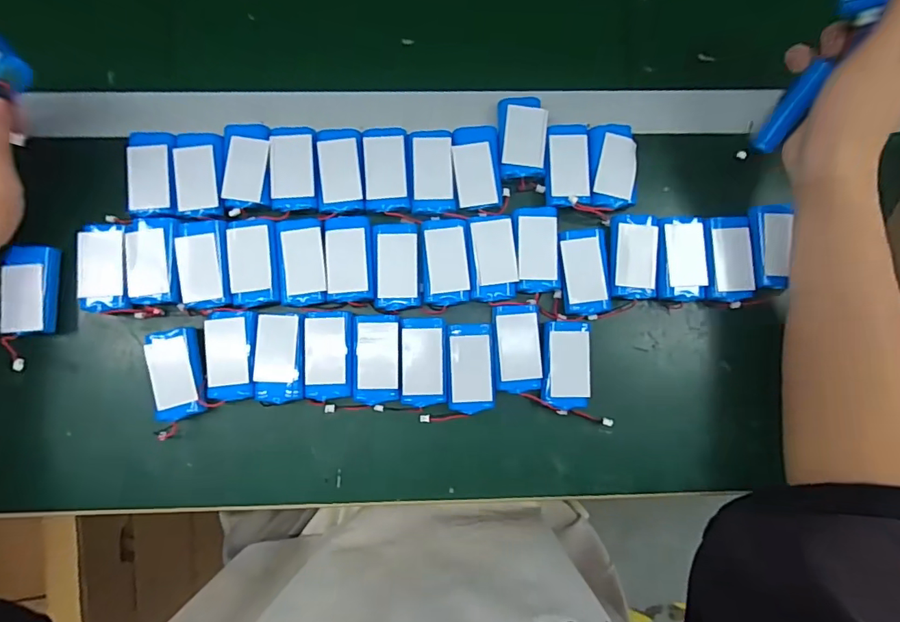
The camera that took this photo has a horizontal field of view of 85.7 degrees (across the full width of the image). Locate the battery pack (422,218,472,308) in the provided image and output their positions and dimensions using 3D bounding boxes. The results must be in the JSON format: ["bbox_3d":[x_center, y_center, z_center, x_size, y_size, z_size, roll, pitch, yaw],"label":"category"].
[{"bbox_3d":[-0.003,-0.040,0.385,0.036,0.006,0.069,-4,83,-2],"label":"battery pack"}]

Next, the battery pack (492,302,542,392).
[{"bbox_3d":[0.053,0.029,0.383,0.037,0.012,0.067,-3,83,-2],"label":"battery pack"}]

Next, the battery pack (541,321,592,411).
[{"bbox_3d":[0.091,0.043,0.383,0.037,0.015,0.068,3,83,-1],"label":"battery pack"}]

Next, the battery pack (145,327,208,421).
[{"bbox_3d":[-0.208,0.047,0.373,0.039,0.013,0.067,-13,86,-4],"label":"battery pack"}]

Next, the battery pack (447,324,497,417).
[{"bbox_3d":[0.016,0.045,0.381,0.035,0.014,0.068,-1,83,-1],"label":"battery pack"}]

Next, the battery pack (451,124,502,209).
[{"bbox_3d":[0.022,-0.117,0.394,0.038,0.011,0.069,-4,83,-2],"label":"battery pack"}]

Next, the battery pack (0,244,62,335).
[{"bbox_3d":[-0.326,-0.017,0.378,0.035,0.014,0.068,3,83,-1],"label":"battery pack"}]

